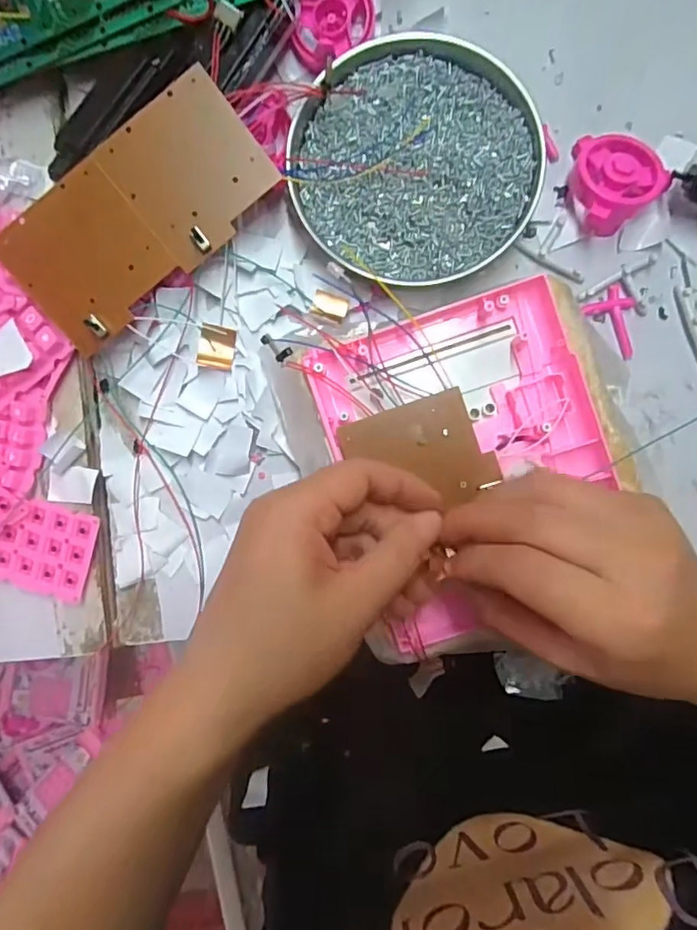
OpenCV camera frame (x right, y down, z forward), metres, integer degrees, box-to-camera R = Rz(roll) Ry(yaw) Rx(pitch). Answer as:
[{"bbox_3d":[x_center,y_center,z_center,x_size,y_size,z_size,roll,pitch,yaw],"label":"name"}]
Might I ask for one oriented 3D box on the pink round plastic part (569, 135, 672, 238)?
[{"bbox_3d":[0.144,-0.160,0.306,0.051,0.020,0.051,0,92,2],"label":"pink round plastic part"}]

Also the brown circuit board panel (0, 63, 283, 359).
[{"bbox_3d":[-0.111,-0.132,0.292,0.144,0.016,0.071,-42,89,3],"label":"brown circuit board panel"}]

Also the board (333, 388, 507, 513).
[{"bbox_3d":[0.037,-0.005,0.287,0.071,0.004,0.056,-19,92,3],"label":"board"}]

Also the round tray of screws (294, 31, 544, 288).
[{"bbox_3d":[0.037,-0.170,0.307,0.135,0.019,0.129,0,92,2],"label":"round tray of screws"}]

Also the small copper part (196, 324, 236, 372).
[{"bbox_3d":[-0.077,-0.069,0.321,0.019,0.007,0.024,9,92,2],"label":"small copper part"}]

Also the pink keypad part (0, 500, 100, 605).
[{"bbox_3d":[-0.175,0.048,0.315,0.057,0.010,0.051,16,92,2],"label":"pink keypad part"}]

